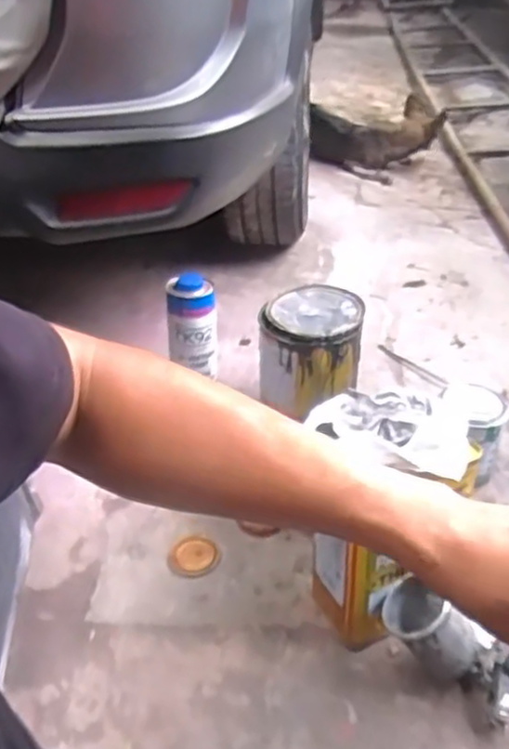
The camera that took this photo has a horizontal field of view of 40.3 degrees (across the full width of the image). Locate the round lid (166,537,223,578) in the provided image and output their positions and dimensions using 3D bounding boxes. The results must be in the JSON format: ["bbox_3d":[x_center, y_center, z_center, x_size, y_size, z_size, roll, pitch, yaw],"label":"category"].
[{"bbox_3d":[-0.083,0.254,0.962,0.070,0.009,0.067,-2,37,2],"label":"round lid"}]

